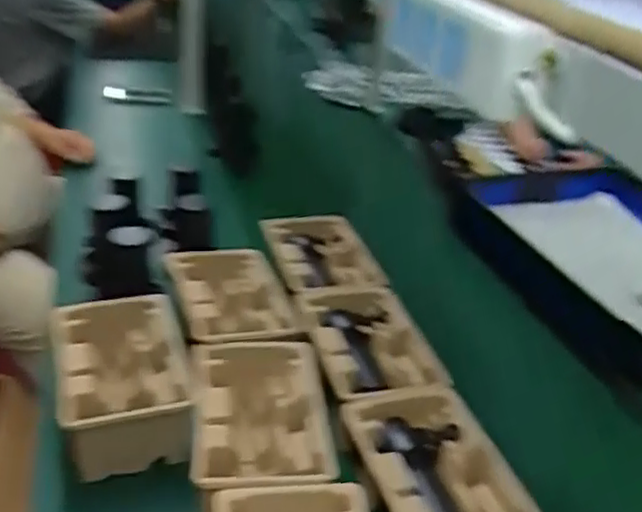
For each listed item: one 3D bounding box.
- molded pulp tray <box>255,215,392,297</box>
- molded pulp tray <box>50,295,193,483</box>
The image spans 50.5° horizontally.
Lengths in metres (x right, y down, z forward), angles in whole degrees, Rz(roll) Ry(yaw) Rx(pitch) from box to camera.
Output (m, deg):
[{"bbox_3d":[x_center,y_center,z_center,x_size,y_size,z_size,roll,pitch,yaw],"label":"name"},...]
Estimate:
[{"bbox_3d":[-0.005,0.000,1.150,0.165,0.048,0.247,-6,33,-18],"label":"molded pulp tray"},{"bbox_3d":[-0.249,0.162,0.863,0.148,0.095,0.245,-6,33,-19],"label":"molded pulp tray"}]

